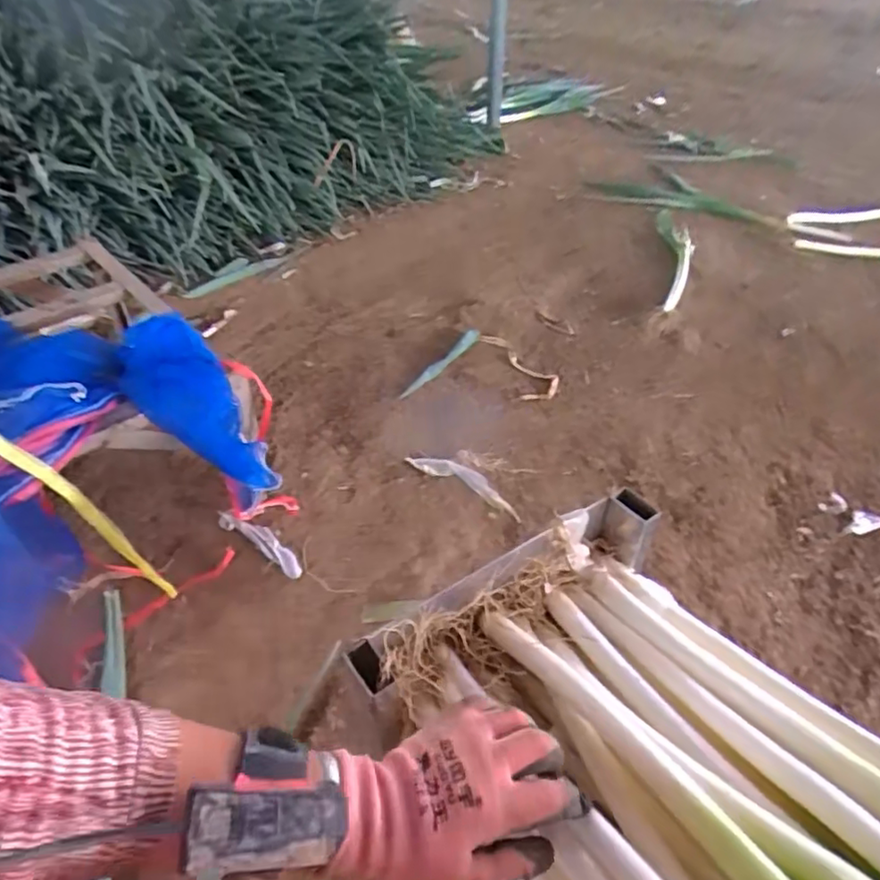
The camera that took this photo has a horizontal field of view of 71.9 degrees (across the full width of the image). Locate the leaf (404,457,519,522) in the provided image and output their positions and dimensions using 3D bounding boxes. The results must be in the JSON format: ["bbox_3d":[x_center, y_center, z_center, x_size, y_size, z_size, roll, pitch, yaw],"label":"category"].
[{"bbox_3d":[0.045,0.067,1.027,0.217,0.010,0.050,25,51,23],"label":"leaf"}]

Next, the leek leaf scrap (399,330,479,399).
[{"bbox_3d":[0.004,-0.163,1.285,0.030,0.014,0.269,26,51,24],"label":"leek leaf scrap"}]

